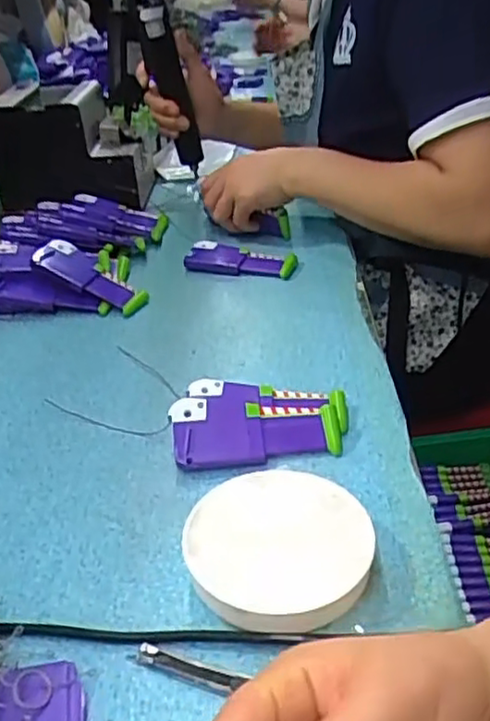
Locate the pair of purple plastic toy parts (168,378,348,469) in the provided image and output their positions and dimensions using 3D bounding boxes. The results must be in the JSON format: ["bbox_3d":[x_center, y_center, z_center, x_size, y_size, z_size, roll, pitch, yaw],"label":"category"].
[{"bbox_3d":[0.012,0.041,0.507,0.126,0.032,0.078,-5,33,-1],"label":"pair of purple plastic toy parts"}]

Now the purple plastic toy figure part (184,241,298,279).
[{"bbox_3d":[-0.004,-0.112,0.757,0.121,0.017,0.053,7,35,16],"label":"purple plastic toy figure part"}]

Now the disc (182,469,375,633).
[{"bbox_3d":[0.020,0.111,0.399,0.103,0.028,0.106,-3,33,2],"label":"disc"}]

